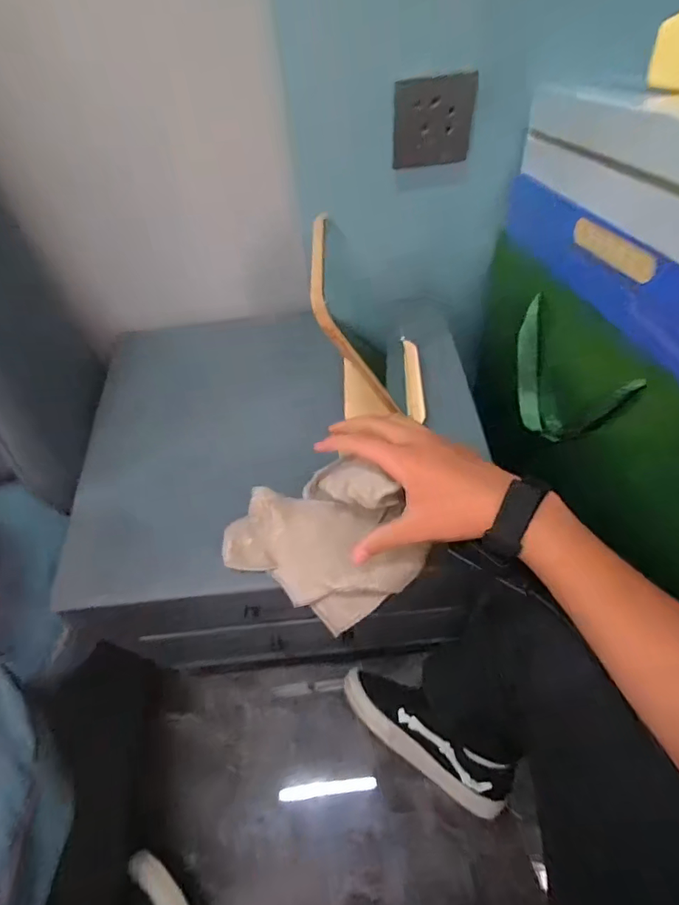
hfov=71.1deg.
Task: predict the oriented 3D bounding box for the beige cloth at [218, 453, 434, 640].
[{"bbox_3d":[-0.019,0.074,0.435,0.162,0.114,0.129,38,67,25],"label":"beige cloth"}]

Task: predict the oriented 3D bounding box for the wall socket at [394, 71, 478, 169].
[{"bbox_3d":[0.104,-0.365,0.527,0.083,0.084,0.008,4,57,7],"label":"wall socket"}]

